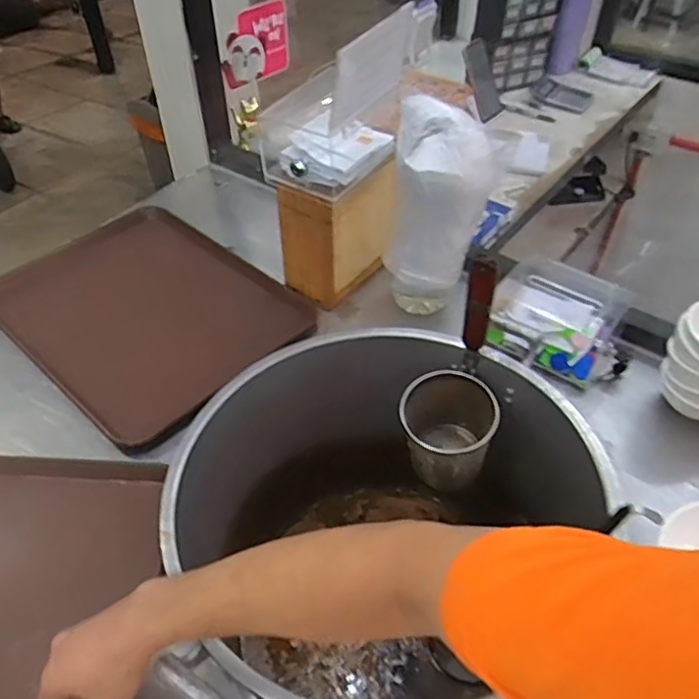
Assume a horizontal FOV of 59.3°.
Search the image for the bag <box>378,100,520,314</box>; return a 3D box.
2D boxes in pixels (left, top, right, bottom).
[{"bbox_3d":[0.130,-0.173,0.846,0.154,0.315,0.102,10,46,10],"label":"bag"}]

